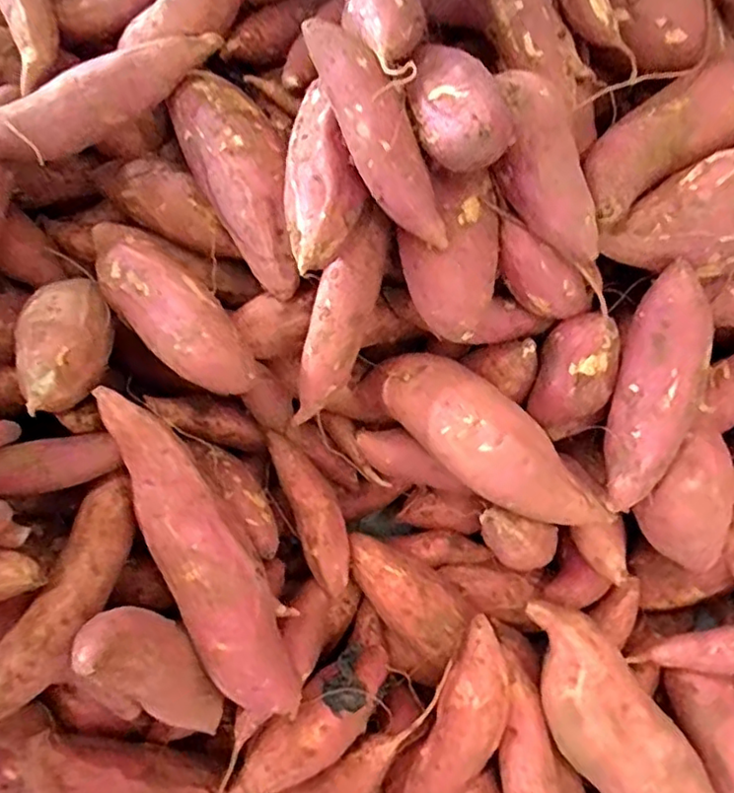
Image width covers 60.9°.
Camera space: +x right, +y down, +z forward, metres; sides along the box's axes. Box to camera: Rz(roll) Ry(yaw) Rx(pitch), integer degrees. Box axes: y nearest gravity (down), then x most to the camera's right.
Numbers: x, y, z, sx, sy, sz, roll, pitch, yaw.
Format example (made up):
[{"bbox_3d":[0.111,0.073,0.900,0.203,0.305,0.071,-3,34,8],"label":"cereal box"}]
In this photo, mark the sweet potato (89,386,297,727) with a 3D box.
[{"bbox_3d":[-0.104,0.102,0.400,0.056,0.044,0.235,-25,96,-4],"label":"sweet potato"}]

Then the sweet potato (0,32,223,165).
[{"bbox_3d":[-0.175,-0.188,0.402,0.177,0.037,0.040,-25,80,-4],"label":"sweet potato"}]

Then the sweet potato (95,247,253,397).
[{"bbox_3d":[-0.123,-0.052,0.401,0.135,0.036,0.052,41,83,7],"label":"sweet potato"}]

